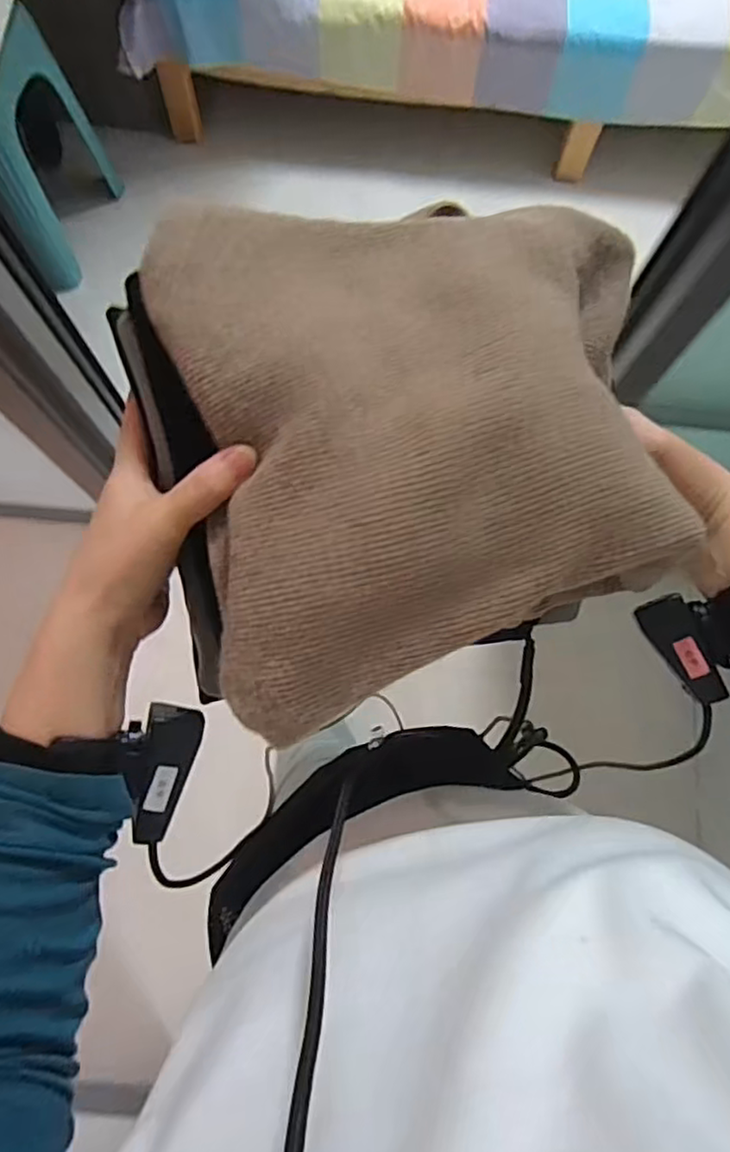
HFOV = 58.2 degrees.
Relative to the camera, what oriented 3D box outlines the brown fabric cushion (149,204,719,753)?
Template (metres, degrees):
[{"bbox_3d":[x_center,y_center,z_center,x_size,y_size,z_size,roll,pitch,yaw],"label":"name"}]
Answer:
[{"bbox_3d":[0.034,-0.077,0.319,0.244,0.050,0.250,-12,77,-5],"label":"brown fabric cushion"}]

